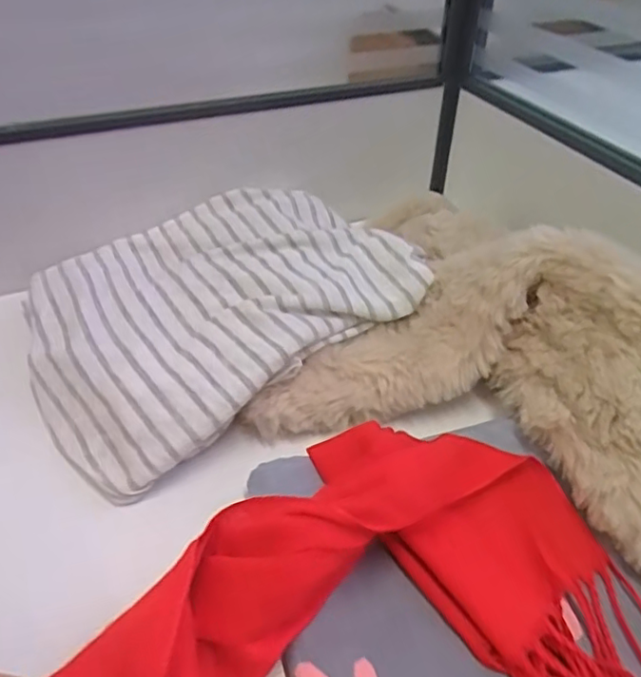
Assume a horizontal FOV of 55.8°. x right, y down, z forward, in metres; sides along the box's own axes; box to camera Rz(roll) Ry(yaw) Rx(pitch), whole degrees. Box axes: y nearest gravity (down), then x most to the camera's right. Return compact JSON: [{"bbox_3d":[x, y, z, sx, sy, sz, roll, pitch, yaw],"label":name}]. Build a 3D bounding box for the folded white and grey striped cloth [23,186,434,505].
[{"bbox_3d":[-0.085,-0.037,0.451,0.265,0.027,0.222,-30,53,-24],"label":"folded white and grey striped cloth"}]

